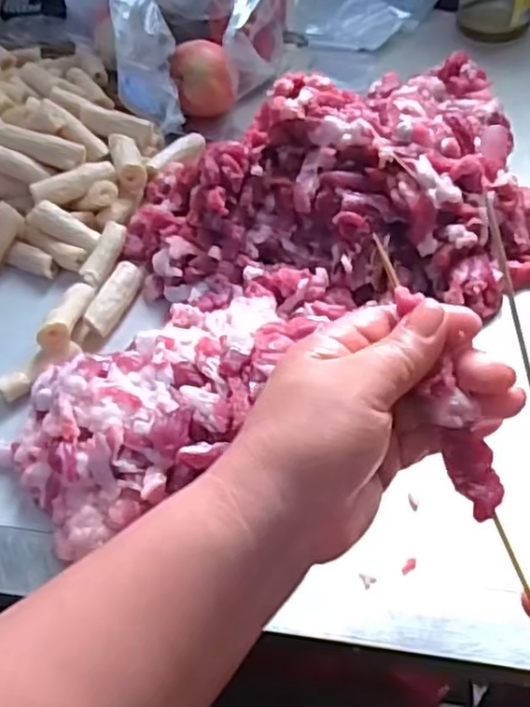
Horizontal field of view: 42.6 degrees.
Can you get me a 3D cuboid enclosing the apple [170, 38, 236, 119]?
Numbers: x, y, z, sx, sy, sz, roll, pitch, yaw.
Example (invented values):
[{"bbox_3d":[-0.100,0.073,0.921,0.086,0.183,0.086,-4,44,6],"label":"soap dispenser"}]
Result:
[{"bbox_3d":[-0.057,-0.252,0.626,0.051,0.056,0.056,-3,50,3],"label":"apple"}]

